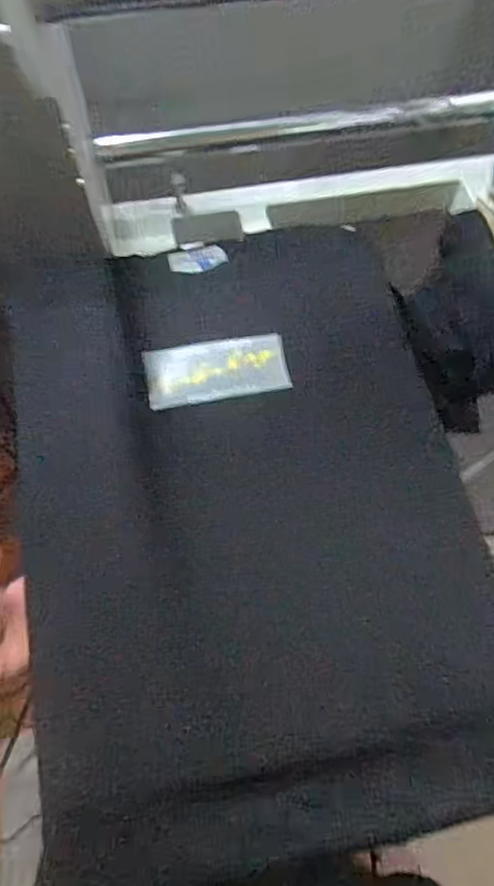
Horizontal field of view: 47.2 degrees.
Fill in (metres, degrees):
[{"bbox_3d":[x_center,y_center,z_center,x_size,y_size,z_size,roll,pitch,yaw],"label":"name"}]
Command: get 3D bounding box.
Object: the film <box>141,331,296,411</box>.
[{"bbox_3d":[-0.030,-0.074,0.571,0.141,0.006,0.065,-9,73,-5],"label":"film"}]

